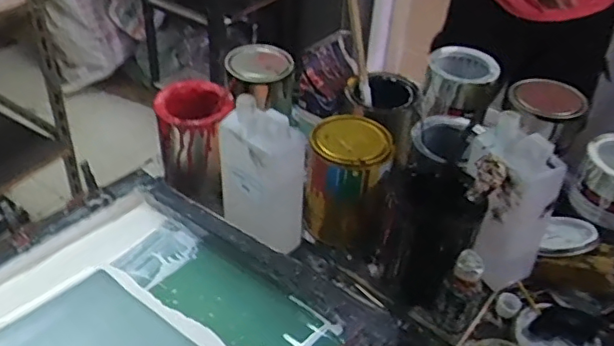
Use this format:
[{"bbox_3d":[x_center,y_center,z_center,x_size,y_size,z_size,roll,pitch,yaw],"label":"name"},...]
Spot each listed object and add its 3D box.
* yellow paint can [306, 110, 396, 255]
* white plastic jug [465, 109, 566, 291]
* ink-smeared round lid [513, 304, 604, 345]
[{"bbox_3d":[0.059,0.013,0.785,0.110,0.153,0.109,2,40,-2],"label":"yellow paint can"},{"bbox_3d":[0.234,0.040,0.698,0.104,0.205,0.099,-16,44,-22],"label":"white plastic jug"},{"bbox_3d":[0.313,0.212,0.705,0.100,0.021,0.108,8,40,5],"label":"ink-smeared round lid"}]

